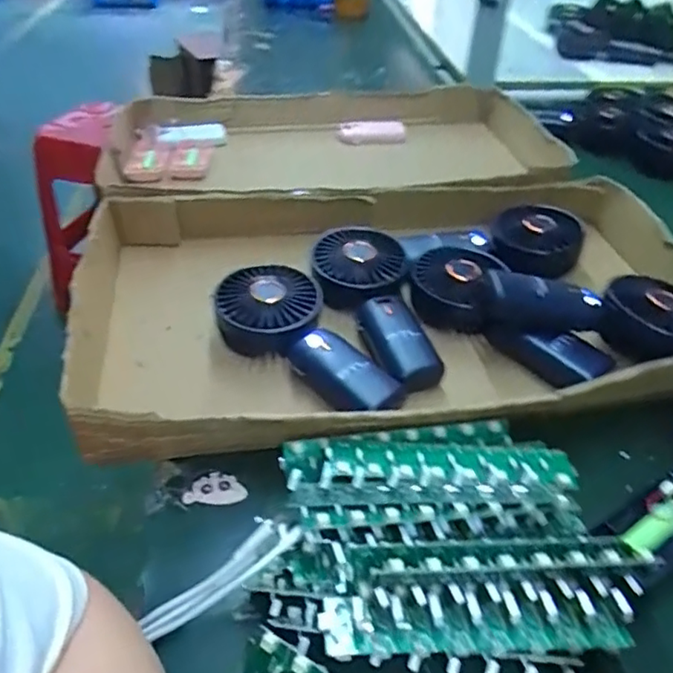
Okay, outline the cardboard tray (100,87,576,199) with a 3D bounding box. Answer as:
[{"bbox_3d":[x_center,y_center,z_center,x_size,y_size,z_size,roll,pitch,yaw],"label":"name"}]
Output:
[{"bbox_3d":[-0.007,-0.235,0.760,0.534,0.091,0.338,-4,40,-8],"label":"cardboard tray"}]

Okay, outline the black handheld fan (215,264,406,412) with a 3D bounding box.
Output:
[{"bbox_3d":[-0.024,0.004,0.484,0.179,0.049,0.086,41,55,21],"label":"black handheld fan"}]

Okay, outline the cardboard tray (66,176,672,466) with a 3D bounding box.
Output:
[{"bbox_3d":[0.063,-0.032,0.520,0.512,0.077,0.290,-6,41,-10],"label":"cardboard tray"}]

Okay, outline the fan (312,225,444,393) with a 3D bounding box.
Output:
[{"bbox_3d":[0.033,-0.029,0.521,0.086,0.046,0.189,-7,41,-11],"label":"fan"}]

